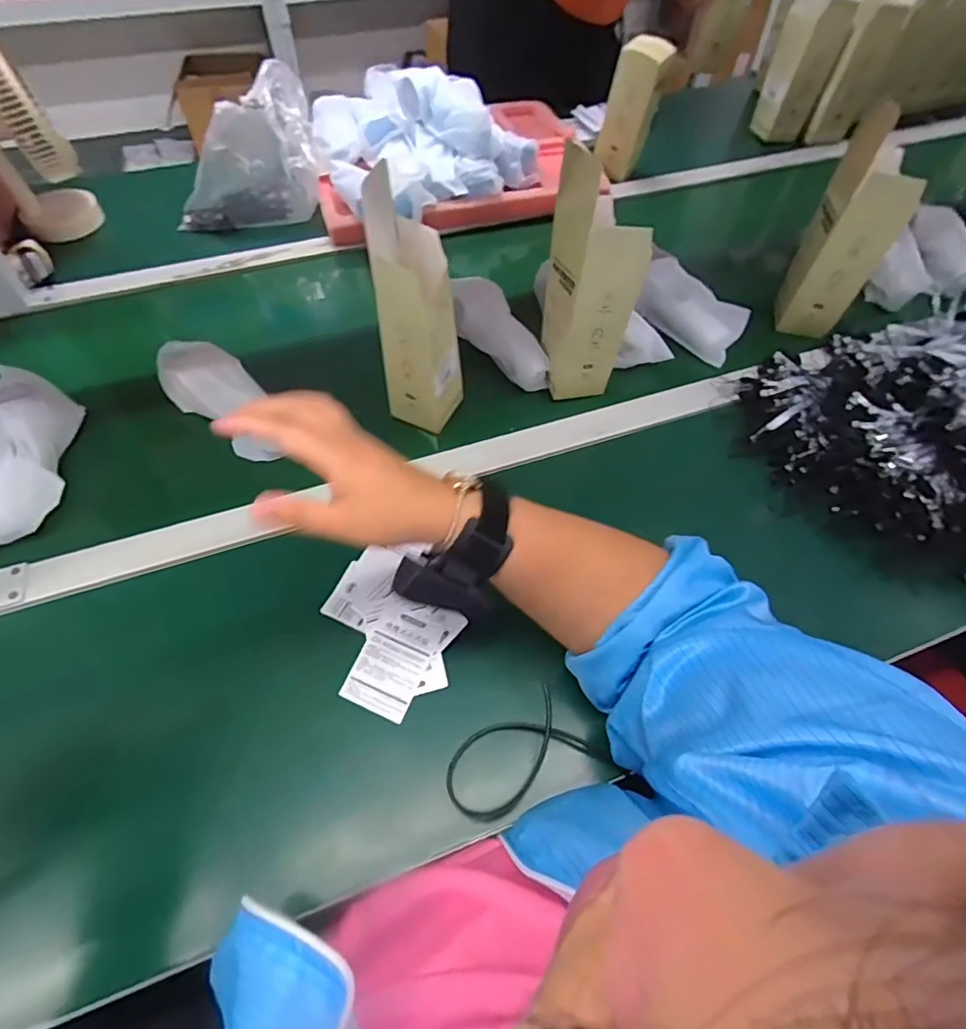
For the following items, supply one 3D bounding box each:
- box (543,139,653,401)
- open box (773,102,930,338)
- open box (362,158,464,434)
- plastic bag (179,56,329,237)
[{"bbox_3d":[0.106,-0.225,0.528,0.076,0.216,0.071,-7,57,-5],"label":"box"},{"bbox_3d":[0.413,-0.319,0.602,0.084,0.228,0.086,28,60,16],"label":"open box"},{"bbox_3d":[-0.062,-0.182,0.498,0.064,0.220,0.060,18,58,11],"label":"open box"},{"bbox_3d":[-0.342,-0.512,0.758,0.201,0.158,0.115,-7,57,-5],"label":"plastic bag"}]

